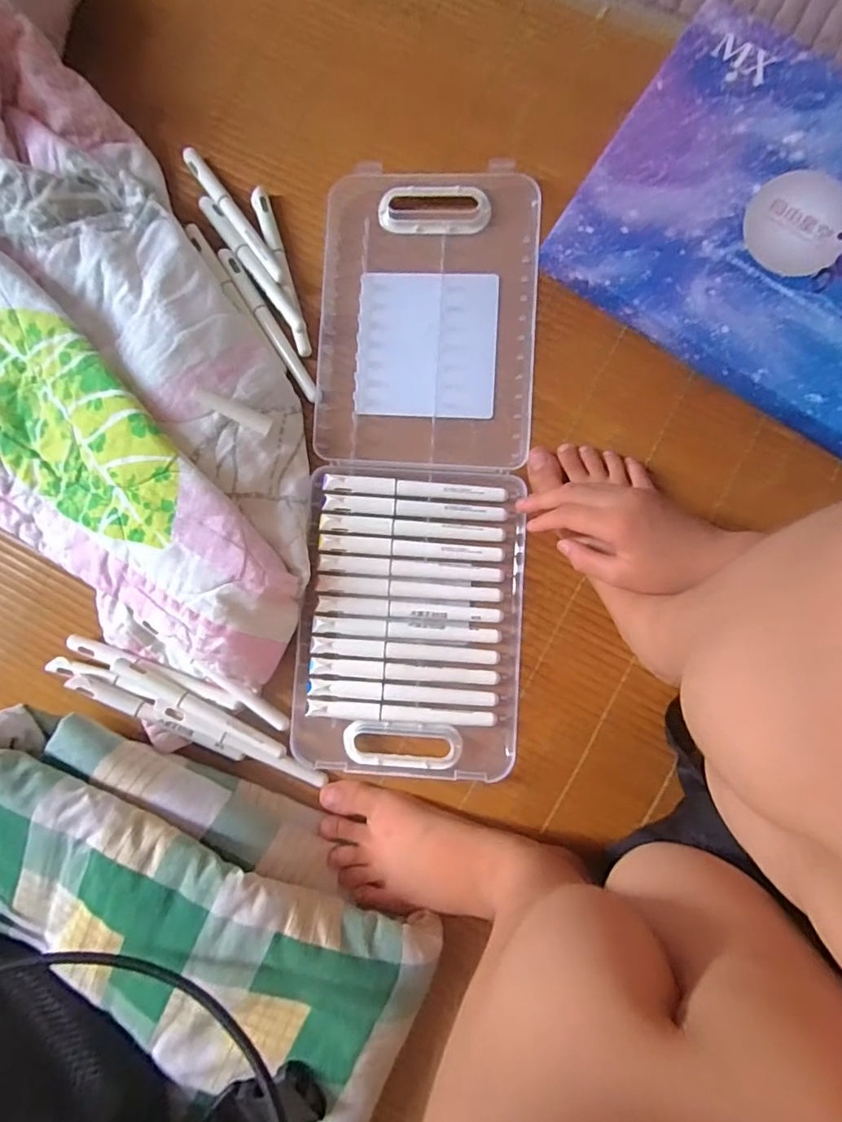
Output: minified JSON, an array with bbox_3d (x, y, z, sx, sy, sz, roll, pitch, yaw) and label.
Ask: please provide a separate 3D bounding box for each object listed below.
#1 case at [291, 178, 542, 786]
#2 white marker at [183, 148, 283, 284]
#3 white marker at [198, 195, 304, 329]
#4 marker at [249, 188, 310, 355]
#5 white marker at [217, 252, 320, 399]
[{"bbox_3d":[-0.001,-0.068,0.391,0.155,0.027,0.432,2,85,6],"label":"case"},{"bbox_3d":[-0.140,-0.257,0.398,0.013,0.011,0.127,-35,85,0],"label":"white marker"},{"bbox_3d":[-0.125,-0.221,0.396,0.014,0.010,0.126,-37,85,0],"label":"white marker"},{"bbox_3d":[-0.103,-0.217,0.398,0.012,0.010,0.128,-17,85,1],"label":"marker"},{"bbox_3d":[-0.113,-0.176,0.398,0.011,0.009,0.130,-31,85,0],"label":"white marker"}]

